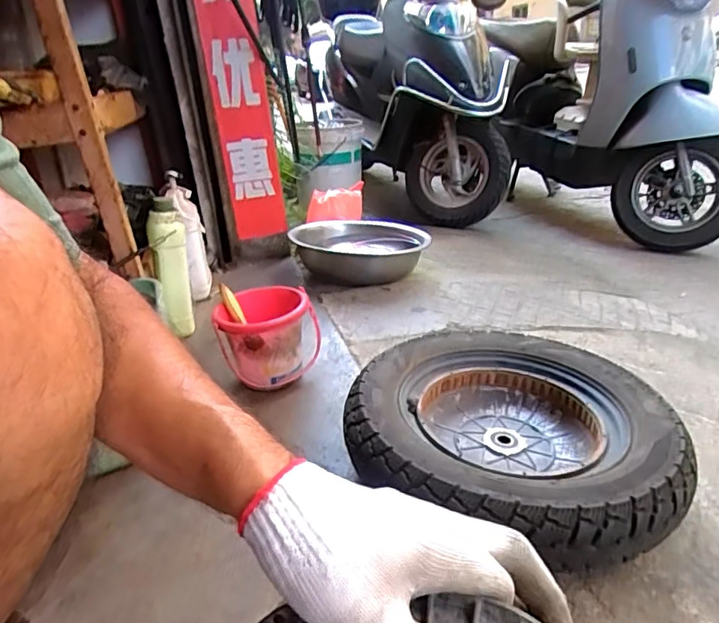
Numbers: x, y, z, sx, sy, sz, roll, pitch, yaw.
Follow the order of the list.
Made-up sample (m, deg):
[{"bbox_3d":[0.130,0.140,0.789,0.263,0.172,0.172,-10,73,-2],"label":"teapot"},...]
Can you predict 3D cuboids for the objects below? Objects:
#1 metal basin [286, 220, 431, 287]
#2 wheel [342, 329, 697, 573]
[{"bbox_3d":[0.003,-0.149,1.395,0.327,0.126,0.346,-5,25,2],"label":"metal basin"},{"bbox_3d":[0.202,0.136,0.667,0.370,0.095,0.339,-5,25,2],"label":"wheel"}]

